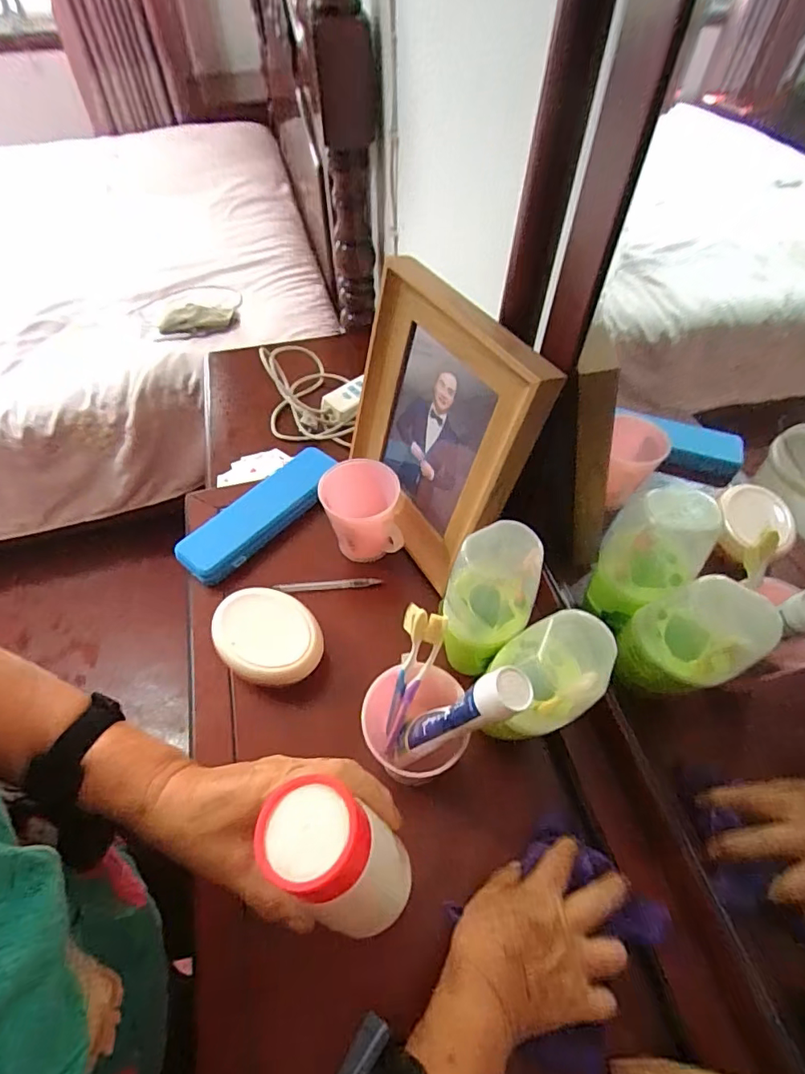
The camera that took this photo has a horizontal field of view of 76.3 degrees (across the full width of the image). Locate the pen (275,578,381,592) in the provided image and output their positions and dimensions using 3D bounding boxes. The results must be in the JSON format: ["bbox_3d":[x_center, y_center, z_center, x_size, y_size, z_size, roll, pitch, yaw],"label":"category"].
[{"bbox_3d":[-0.094,0.060,0.643,0.130,0.006,0.011,-4,54,-3],"label":"pen"}]

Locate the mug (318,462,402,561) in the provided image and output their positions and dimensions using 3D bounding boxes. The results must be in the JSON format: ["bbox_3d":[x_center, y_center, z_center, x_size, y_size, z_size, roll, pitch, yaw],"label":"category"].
[{"bbox_3d":[-0.050,-0.029,0.642,0.095,0.104,0.089,-6,54,-4],"label":"mug"}]

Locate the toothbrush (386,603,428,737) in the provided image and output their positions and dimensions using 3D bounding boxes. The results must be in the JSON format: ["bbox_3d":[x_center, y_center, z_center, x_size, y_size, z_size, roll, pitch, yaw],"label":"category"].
[{"bbox_3d":[0.000,0.122,0.460,0.018,0.154,0.015,22,35,15],"label":"toothbrush"}]

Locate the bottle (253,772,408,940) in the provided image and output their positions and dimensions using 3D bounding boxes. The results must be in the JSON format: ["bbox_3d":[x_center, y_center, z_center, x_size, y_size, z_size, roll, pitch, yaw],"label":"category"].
[{"bbox_3d":[-0.034,0.208,0.322,0.046,0.144,0.060,18,53,39],"label":"bottle"}]

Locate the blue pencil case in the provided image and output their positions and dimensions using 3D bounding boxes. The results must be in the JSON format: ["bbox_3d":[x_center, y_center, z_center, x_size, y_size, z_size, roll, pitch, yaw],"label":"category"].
[{"bbox_3d":[-0.185,-0.034,0.683,0.078,0.029,0.234,35,61,23],"label":"blue pencil case"}]

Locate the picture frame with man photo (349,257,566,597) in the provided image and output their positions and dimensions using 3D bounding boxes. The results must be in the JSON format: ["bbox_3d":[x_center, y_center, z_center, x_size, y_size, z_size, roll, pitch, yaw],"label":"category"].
[{"bbox_3d":[0.023,-0.125,0.589,0.048,0.301,0.266,-17,57,-28],"label":"picture frame with man photo"}]

